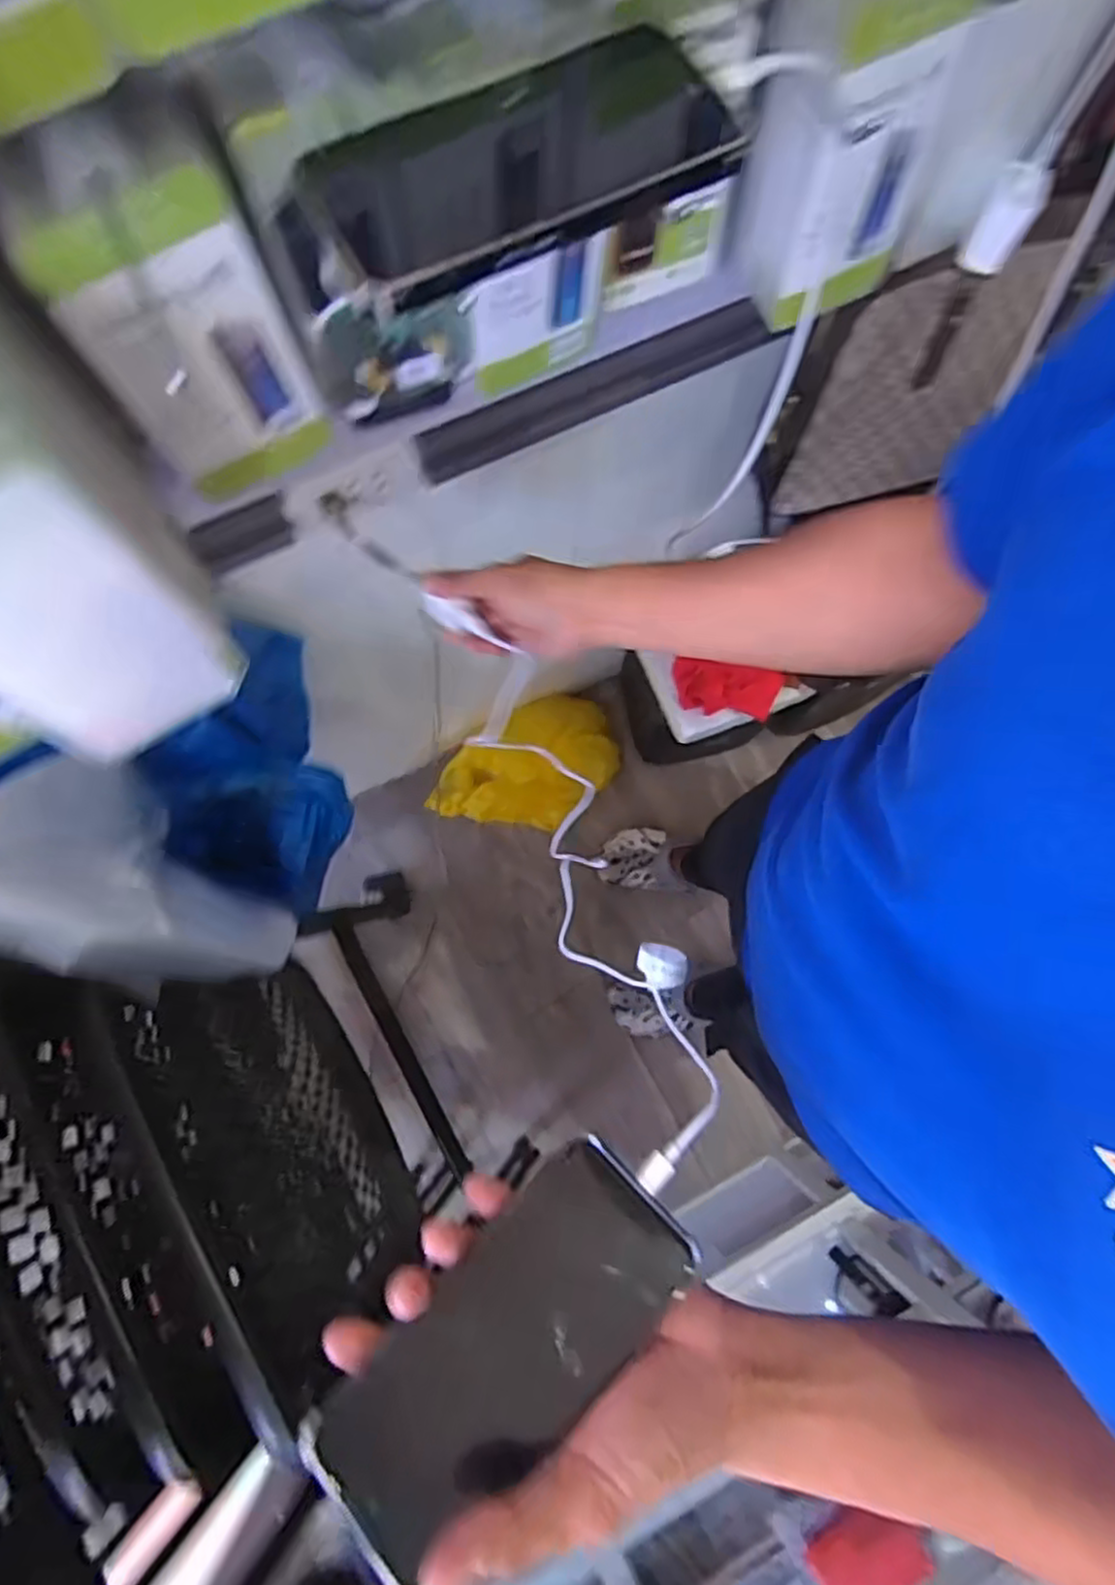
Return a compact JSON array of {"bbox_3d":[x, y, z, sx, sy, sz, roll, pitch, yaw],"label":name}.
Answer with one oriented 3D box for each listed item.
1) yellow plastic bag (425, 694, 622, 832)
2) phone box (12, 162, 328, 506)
[{"bbox_3d":[-0.055,-0.043,1.344,0.353,0.168,0.206,-25,79,-6],"label":"yellow plastic bag"},{"bbox_3d":[-0.179,-0.218,0.366,0.089,0.164,0.023,-30,80,-7],"label":"phone box"}]

